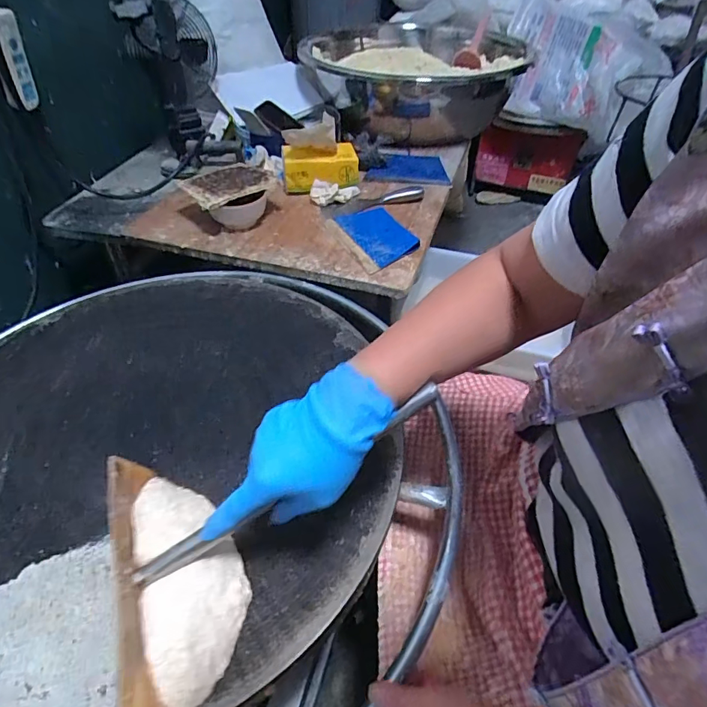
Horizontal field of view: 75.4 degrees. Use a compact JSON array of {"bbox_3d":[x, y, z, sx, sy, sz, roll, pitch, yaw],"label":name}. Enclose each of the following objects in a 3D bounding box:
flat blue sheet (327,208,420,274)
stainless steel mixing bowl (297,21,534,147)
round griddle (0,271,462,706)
[{"bbox_3d":[0.036,-0.224,0.866,0.130,0.010,0.194,-20,49,-17],"label":"flat blue sheet"},{"bbox_3d":[0.158,-0.736,1.236,0.534,0.171,0.537,0,45,0],"label":"stainless steel mixing bowl"},{"bbox_3d":[-0.228,0.132,0.513,0.638,0.057,0.635,-26,51,-24],"label":"round griddle"}]

